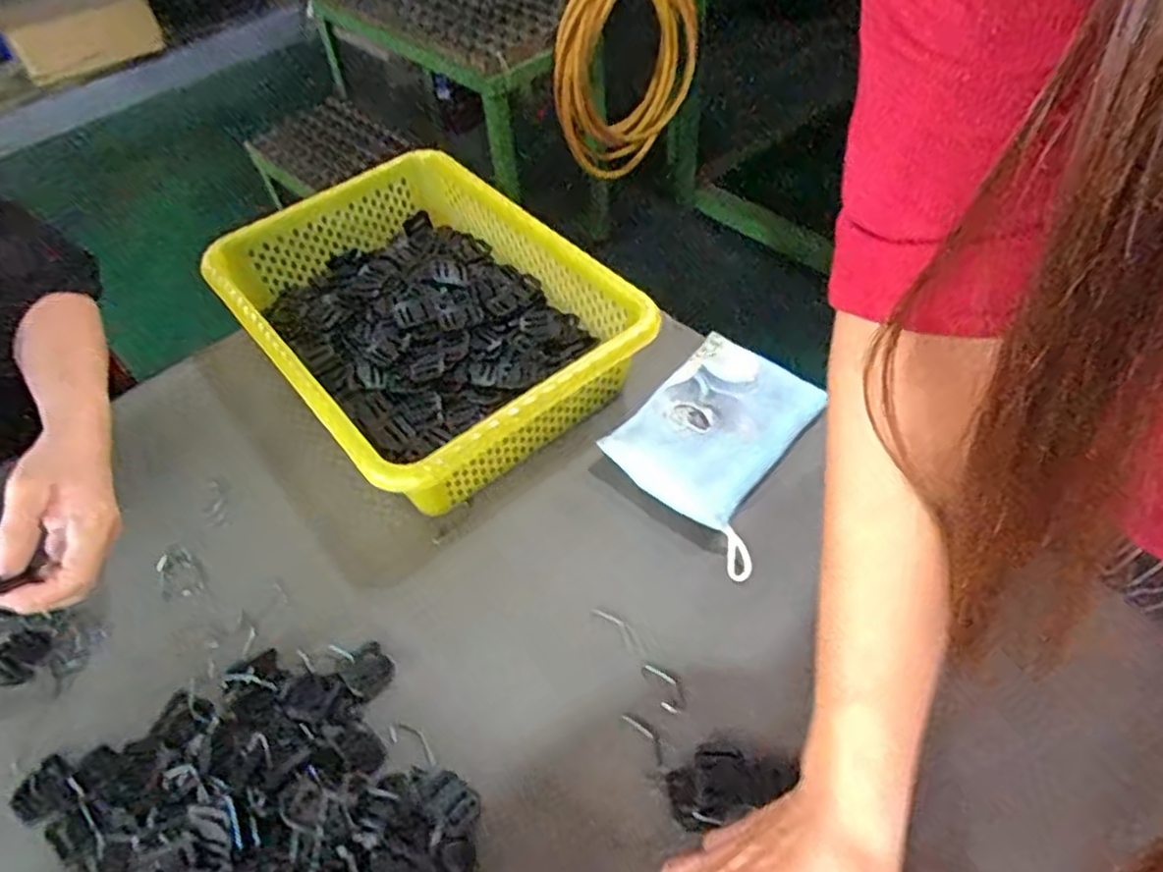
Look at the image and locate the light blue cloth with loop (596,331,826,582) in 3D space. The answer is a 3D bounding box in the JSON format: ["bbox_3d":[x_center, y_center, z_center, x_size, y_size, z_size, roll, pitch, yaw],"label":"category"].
[{"bbox_3d":[0.113,-0.004,0.565,0.131,0.015,0.162,34,65,23],"label":"light blue cloth with loop"}]

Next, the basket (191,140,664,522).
[{"bbox_3d":[-0.136,-0.113,0.621,0.254,0.088,0.352,-34,58,-20],"label":"basket"}]

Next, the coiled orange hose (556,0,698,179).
[{"bbox_3d":[0.095,-0.730,1.433,0.375,0.387,0.063,-39,59,-23],"label":"coiled orange hose"}]

